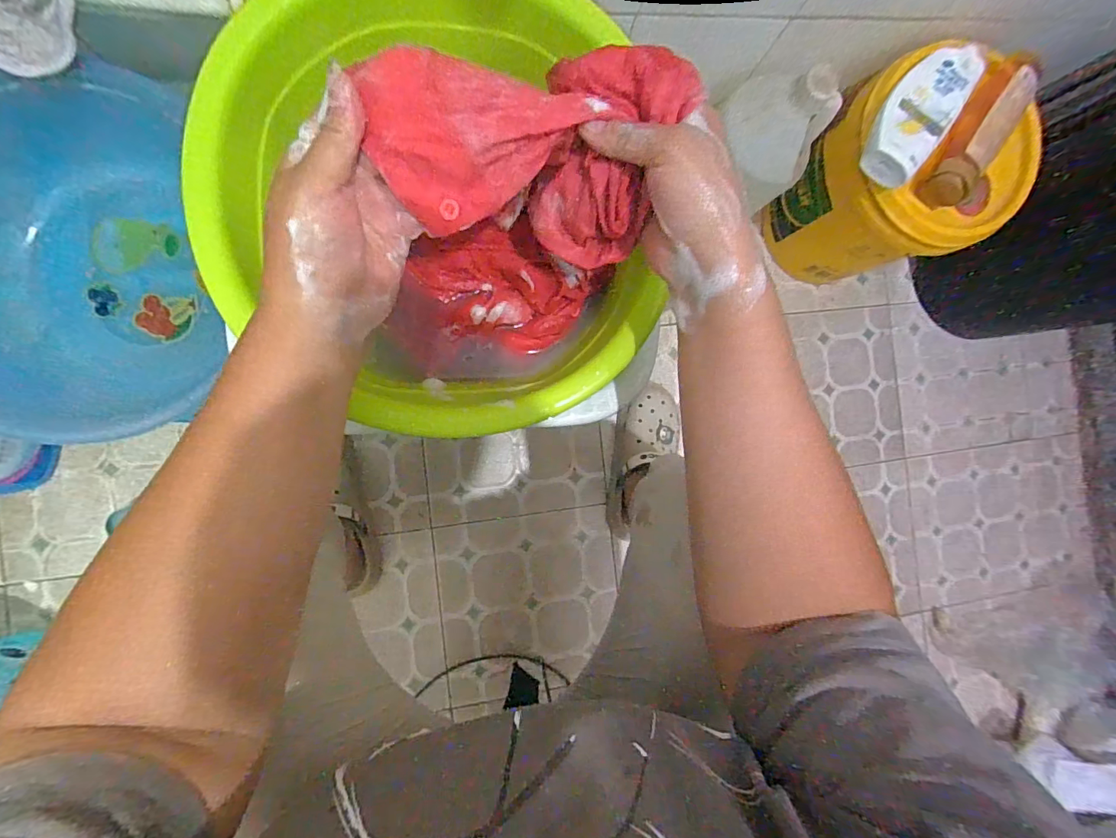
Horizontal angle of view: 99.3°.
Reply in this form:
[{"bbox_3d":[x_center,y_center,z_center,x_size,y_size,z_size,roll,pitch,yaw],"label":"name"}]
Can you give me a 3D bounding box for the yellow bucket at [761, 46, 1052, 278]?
[{"bbox_3d":[0.473,-0.339,0.729,0.206,0.299,0.248,-40,94,-9],"label":"yellow bucket"}]

